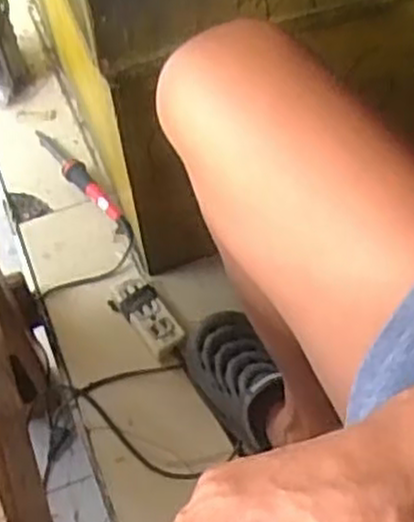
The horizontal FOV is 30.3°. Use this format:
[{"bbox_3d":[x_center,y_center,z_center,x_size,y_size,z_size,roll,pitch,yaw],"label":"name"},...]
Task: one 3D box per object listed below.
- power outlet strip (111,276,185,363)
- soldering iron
[{"bbox_3d":[-0.068,0.066,0.894,0.044,0.022,0.113,-27,60,-15],"label":"power outlet strip"},{"bbox_3d":[-0.167,-0.111,1.004,0.023,0.030,0.239,-33,61,-18],"label":"soldering iron"}]

